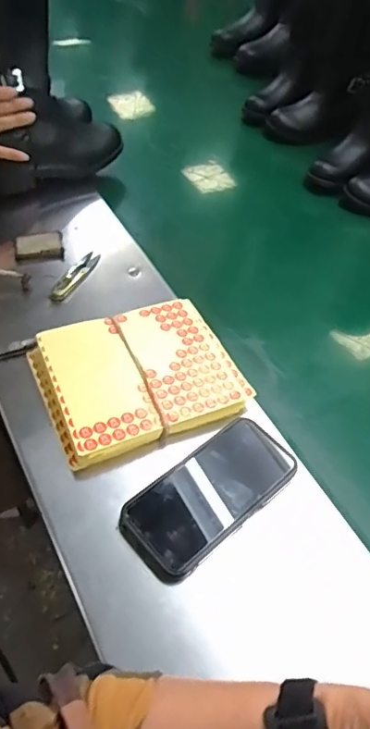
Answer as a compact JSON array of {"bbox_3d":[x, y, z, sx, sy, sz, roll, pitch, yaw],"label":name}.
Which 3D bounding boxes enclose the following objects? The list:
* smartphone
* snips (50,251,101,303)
[{"bbox_3d":[0.023,0.113,0.472,0.166,0.014,0.080,-34,63,-26],"label":"smartphone"},{"bbox_3d":[-0.139,-0.112,0.655,0.021,0.011,0.098,23,55,12],"label":"snips"}]

